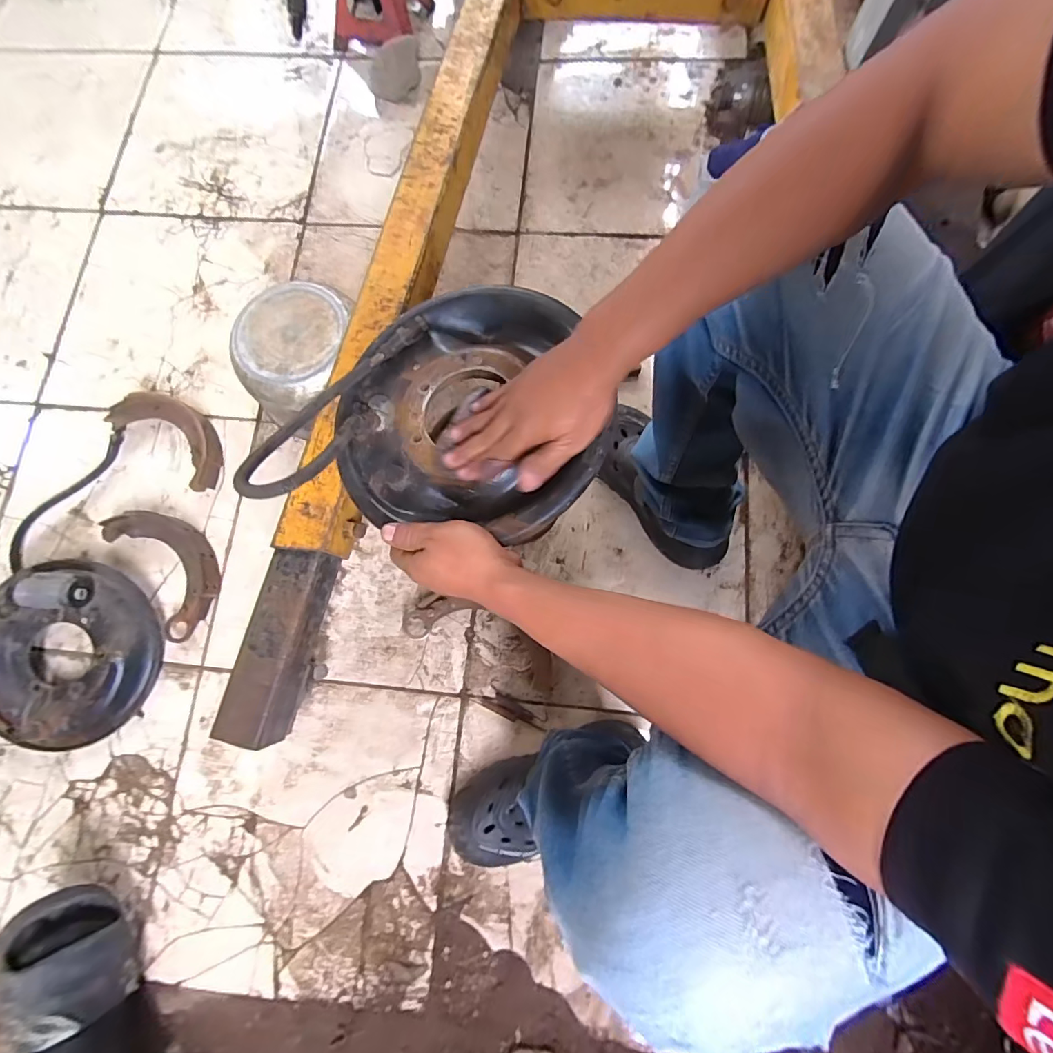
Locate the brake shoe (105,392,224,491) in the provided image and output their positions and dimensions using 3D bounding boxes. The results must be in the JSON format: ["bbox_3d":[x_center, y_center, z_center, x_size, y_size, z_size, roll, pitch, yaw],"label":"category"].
[{"bbox_3d":[-0.584,-0.153,0.779,0.219,0.033,0.103,38,81,7],"label":"brake shoe"}]

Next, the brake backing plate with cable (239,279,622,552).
[{"bbox_3d":[-0.070,-0.119,0.425,0.287,0.089,0.247,9,79,2],"label":"brake backing plate with cable"}]

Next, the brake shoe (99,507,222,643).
[{"bbox_3d":[-0.562,0.058,0.741,0.121,0.030,0.227,-38,81,-7],"label":"brake shoe"}]

